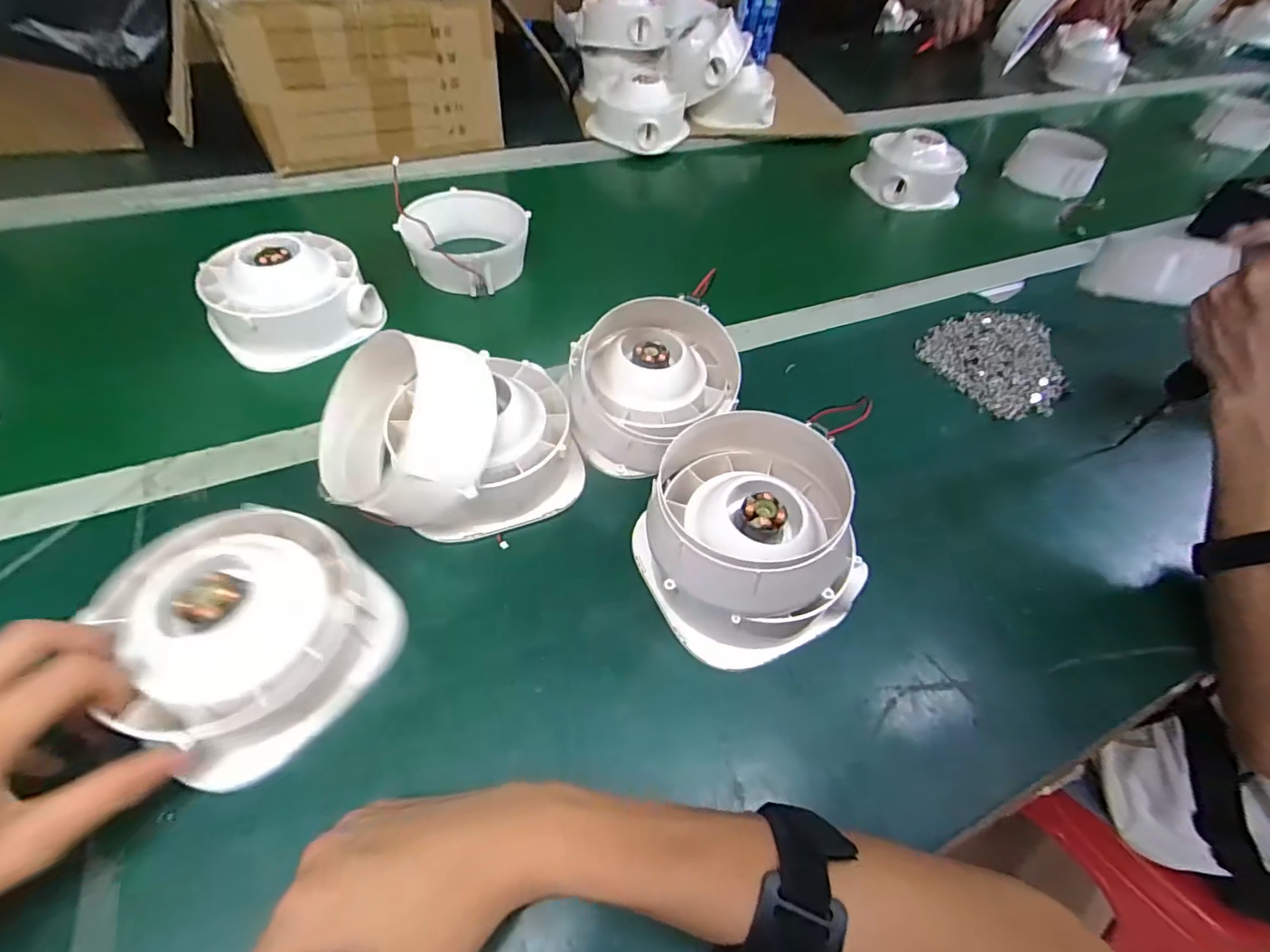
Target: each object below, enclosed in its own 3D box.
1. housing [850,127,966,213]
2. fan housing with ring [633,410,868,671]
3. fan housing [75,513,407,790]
[{"bbox_3d":[0.400,-0.442,0.785,0.125,0.066,0.117,-3,53,-7],"label":"housing"},{"bbox_3d":[0.076,0.035,0.361,0.141,0.092,0.139,-23,58,-20],"label":"fan housing with ring"},{"bbox_3d":[-0.215,0.083,0.308,0.122,0.068,0.128,35,58,20],"label":"fan housing"}]

